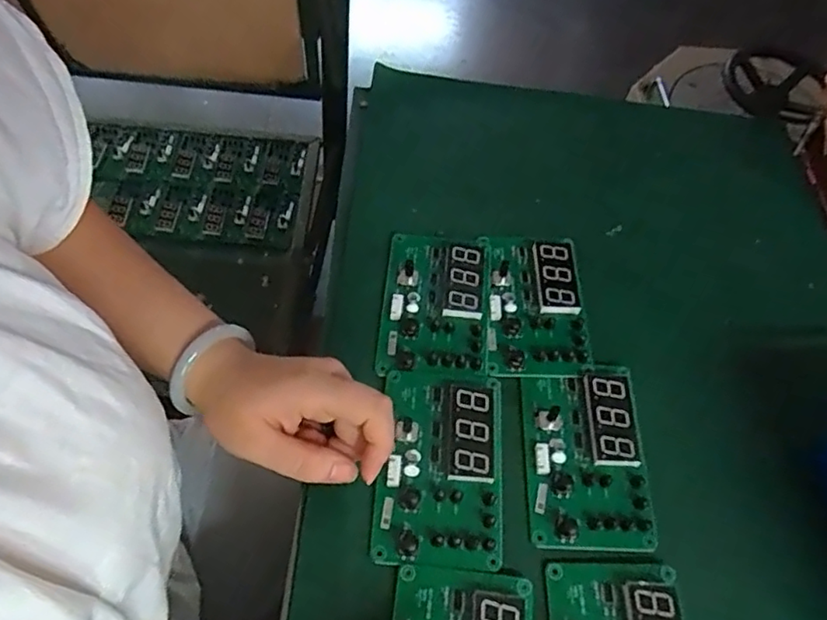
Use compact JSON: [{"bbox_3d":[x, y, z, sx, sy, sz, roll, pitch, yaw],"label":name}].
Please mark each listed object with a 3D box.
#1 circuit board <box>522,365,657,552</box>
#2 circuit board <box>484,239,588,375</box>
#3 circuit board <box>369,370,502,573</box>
[{"bbox_3d":[0.110,0.091,0.382,0.072,0.014,0.114,3,60,-3],"label":"circuit board"},{"bbox_3d":[0.087,-0.005,0.439,0.067,0.016,0.114,3,60,-2],"label":"circuit board"},{"bbox_3d":[0.018,0.094,0.370,0.074,0.013,0.118,6,59,-1],"label":"circuit board"}]

